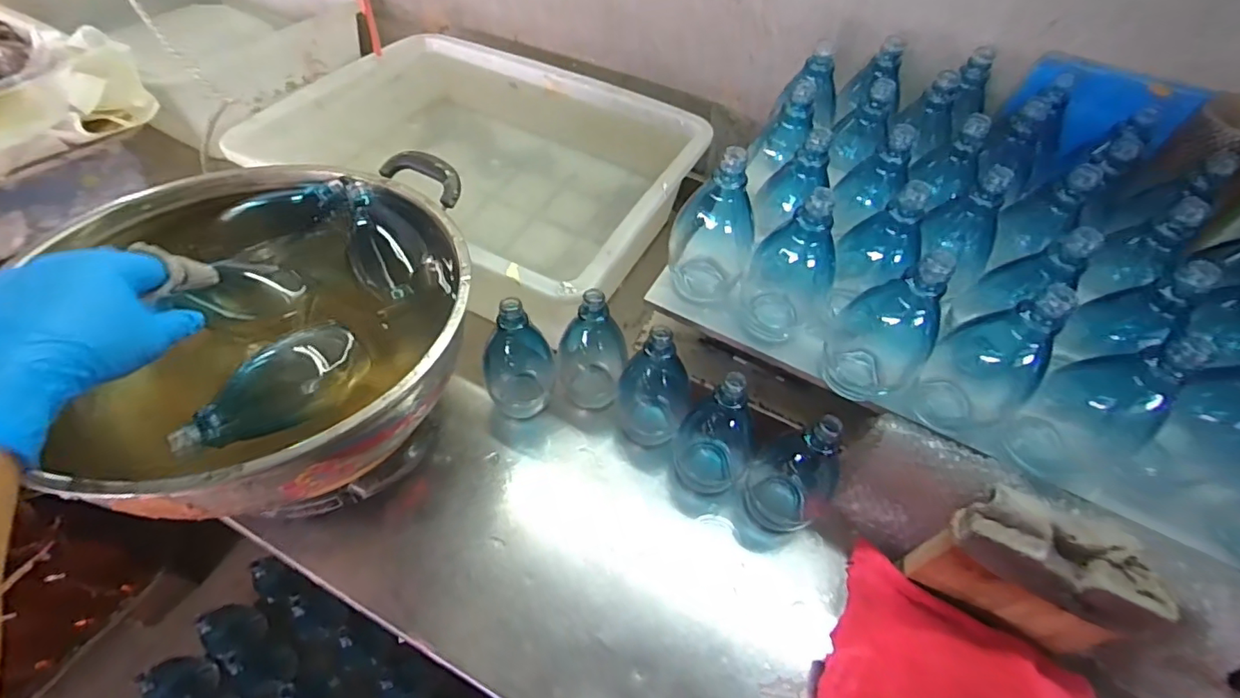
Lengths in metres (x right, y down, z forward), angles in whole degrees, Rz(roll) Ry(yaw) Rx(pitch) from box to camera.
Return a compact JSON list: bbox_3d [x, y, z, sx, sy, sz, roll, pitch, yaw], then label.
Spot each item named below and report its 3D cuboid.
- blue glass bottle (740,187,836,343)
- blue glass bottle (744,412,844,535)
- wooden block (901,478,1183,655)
[{"bbox_3d":[0.145,-0.071,0.458,0.066,0.149,0.063,34,61,19],"label":"blue glass bottle"},{"bbox_3d":[0.155,0.106,0.475,0.074,0.144,0.071,-20,59,-16],"label":"blue glass bottle"},{"bbox_3d":[0.314,0.169,0.413,0.133,0.114,0.059,20,57,10],"label":"wooden block"}]

